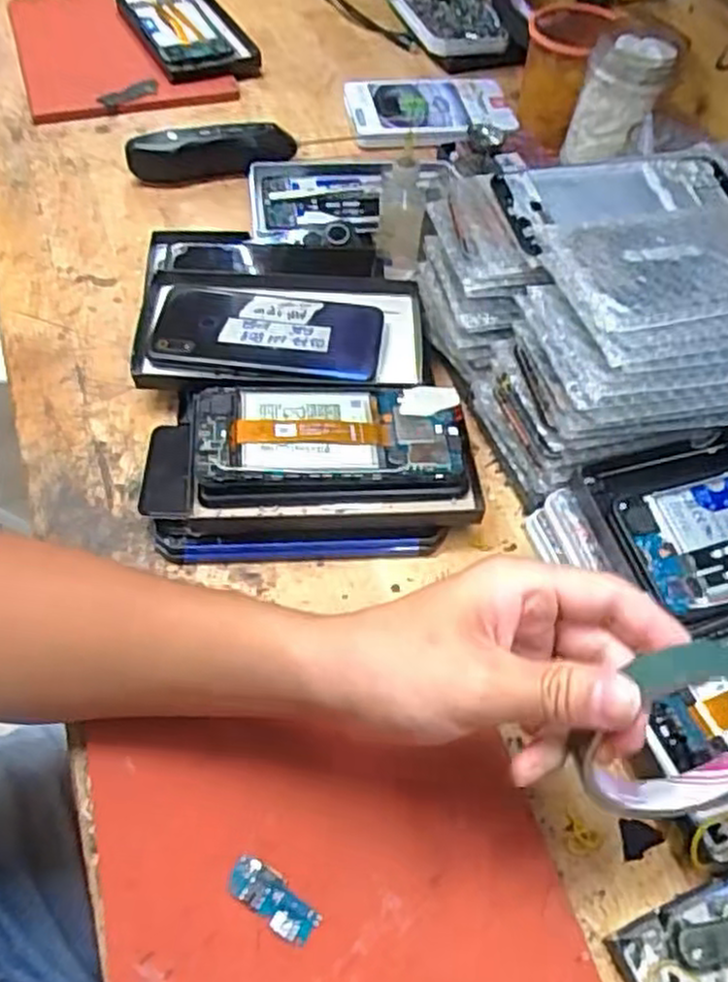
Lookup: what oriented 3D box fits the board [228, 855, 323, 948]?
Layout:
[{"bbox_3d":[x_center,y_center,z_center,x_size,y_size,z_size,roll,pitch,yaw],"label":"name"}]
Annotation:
[{"bbox_3d":[-0.041,0.183,0.339,0.044,0.004,0.020,33,59,18],"label":"board"}]

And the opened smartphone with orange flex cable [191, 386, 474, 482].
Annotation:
[{"bbox_3d":[-0.019,-0.037,0.464,0.164,0.007,0.070,-1,57,-9],"label":"opened smartphone with orange flex cable"}]

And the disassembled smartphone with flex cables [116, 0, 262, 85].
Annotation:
[{"bbox_3d":[-0.181,-0.479,0.789,0.105,0.023,0.160,-24,72,-21],"label":"disassembled smartphone with flex cables"}]

